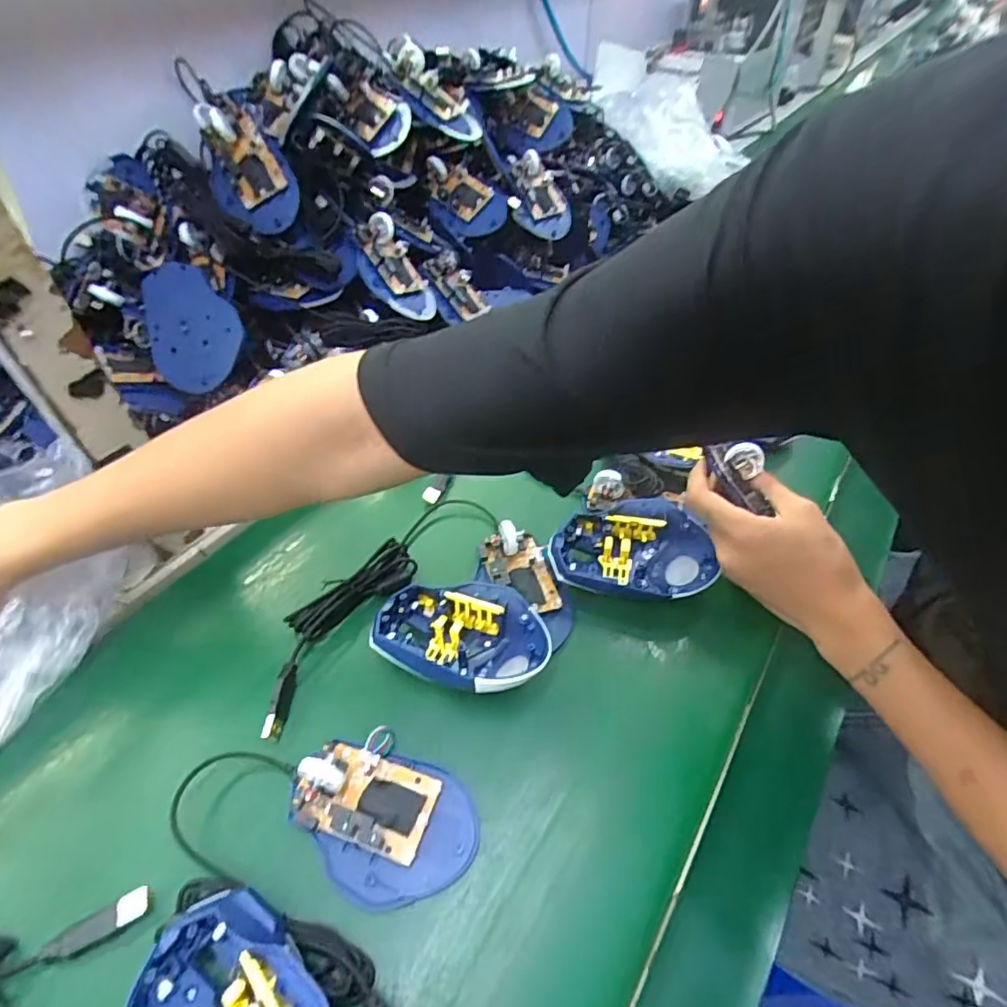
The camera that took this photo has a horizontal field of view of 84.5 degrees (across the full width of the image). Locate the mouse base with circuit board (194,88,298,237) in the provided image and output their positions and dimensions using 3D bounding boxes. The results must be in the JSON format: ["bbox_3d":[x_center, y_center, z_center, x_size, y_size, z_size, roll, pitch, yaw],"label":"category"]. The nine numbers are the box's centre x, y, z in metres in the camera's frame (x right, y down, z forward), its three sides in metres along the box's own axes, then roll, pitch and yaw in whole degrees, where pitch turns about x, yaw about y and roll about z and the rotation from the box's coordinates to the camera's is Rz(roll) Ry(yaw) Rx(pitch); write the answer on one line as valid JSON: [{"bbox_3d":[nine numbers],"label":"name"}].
[{"bbox_3d":[-0.240,-0.312,0.509,0.071,0.121,0.028,-33,15,-4],"label":"mouse base with circuit board"}]

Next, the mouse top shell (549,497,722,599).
[{"bbox_3d":[0.098,0.040,0.425,0.120,0.051,0.074,3,45,3],"label":"mouse top shell"}]

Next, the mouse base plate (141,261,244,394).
[{"bbox_3d":[-0.261,-0.151,0.466,0.073,0.008,0.109,-15,90,-3],"label":"mouse base plate"}]

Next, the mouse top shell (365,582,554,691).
[{"bbox_3d":[-0.027,0.092,0.380,0.115,0.040,0.073,7,46,7],"label":"mouse top shell"}]

